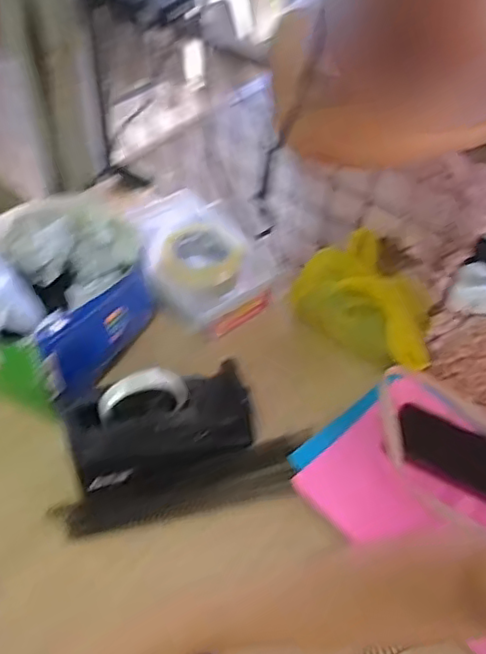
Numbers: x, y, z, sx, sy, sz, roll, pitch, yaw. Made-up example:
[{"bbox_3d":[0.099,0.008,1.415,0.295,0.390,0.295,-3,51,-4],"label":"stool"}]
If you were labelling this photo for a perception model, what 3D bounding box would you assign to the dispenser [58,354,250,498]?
[{"bbox_3d":[-0.089,0.102,0.666,0.198,0.082,0.083,-16,51,-19],"label":"dispenser"}]

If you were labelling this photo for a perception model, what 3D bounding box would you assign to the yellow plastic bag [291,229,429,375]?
[{"bbox_3d":[0.175,-0.039,0.811,0.199,0.092,0.136,33,53,23],"label":"yellow plastic bag"}]

